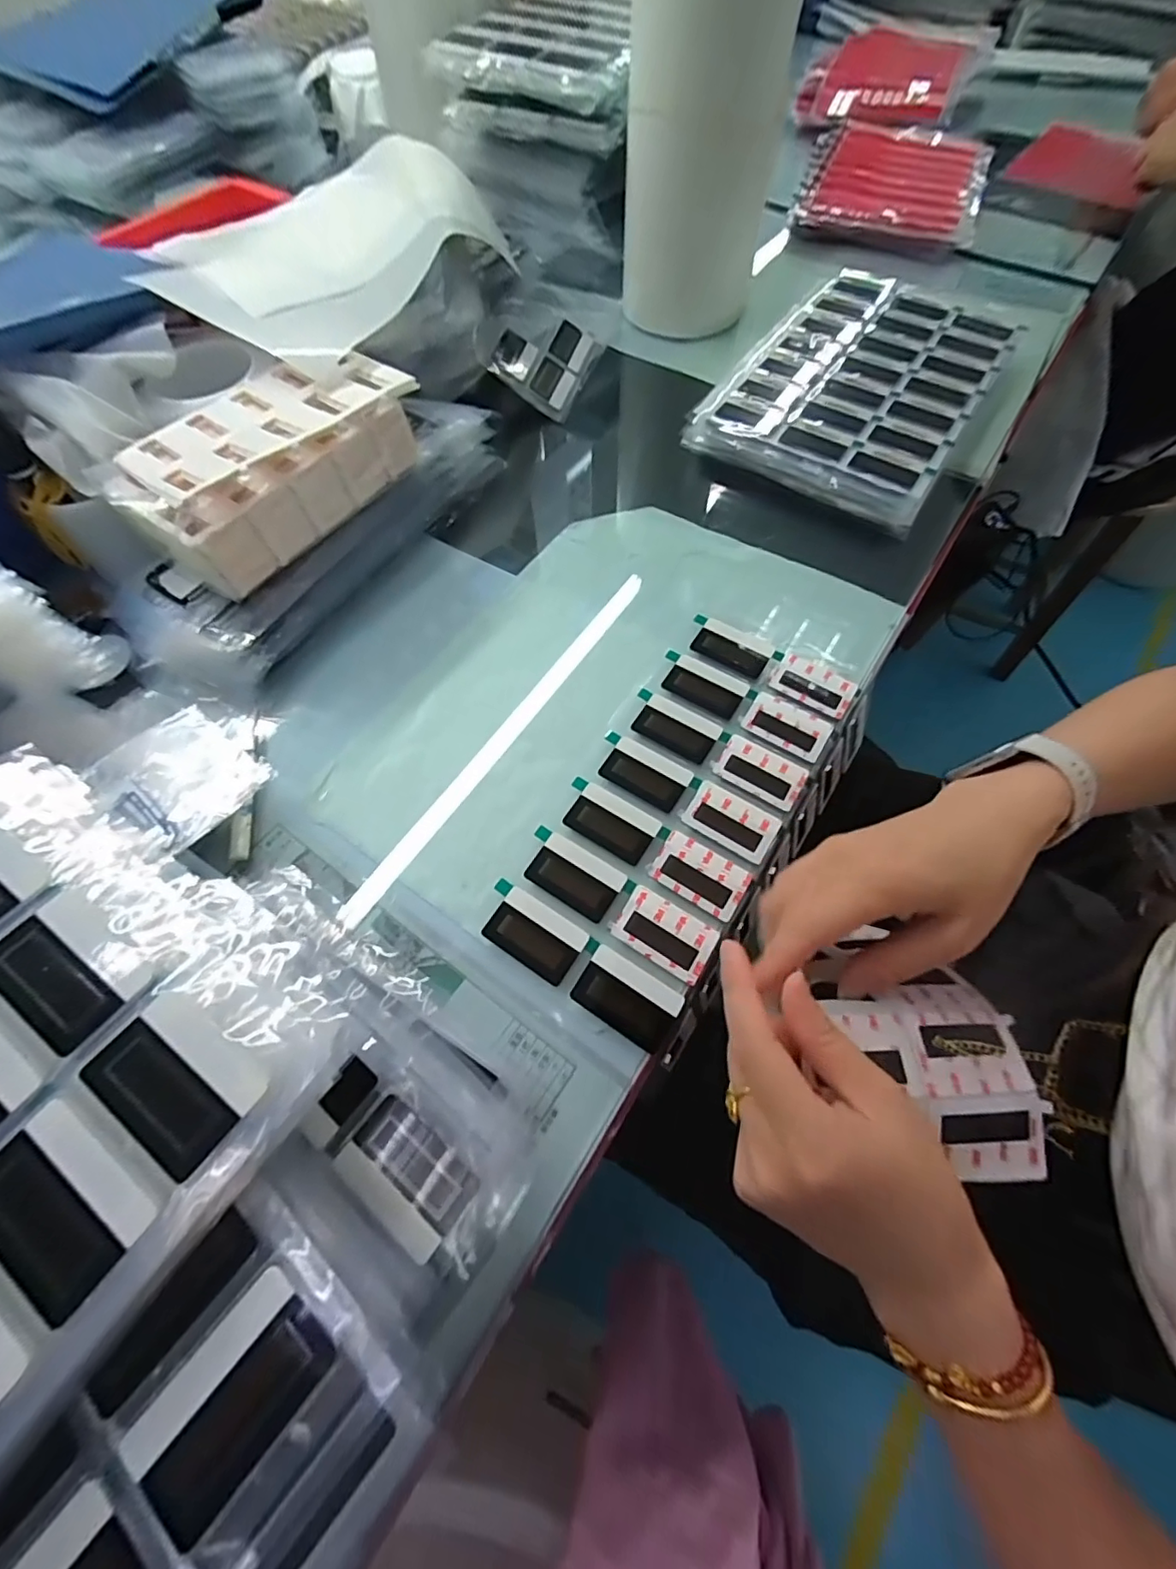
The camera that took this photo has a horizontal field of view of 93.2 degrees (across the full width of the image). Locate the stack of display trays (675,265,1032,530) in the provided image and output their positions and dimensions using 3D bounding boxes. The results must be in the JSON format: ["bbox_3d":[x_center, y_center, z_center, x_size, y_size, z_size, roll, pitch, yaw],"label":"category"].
[{"bbox_3d":[0.258,-0.378,0.523,0.207,0.033,0.327,30,68,14],"label":"stack of display trays"}]

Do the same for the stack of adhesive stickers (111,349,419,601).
[{"bbox_3d":[-0.224,-0.228,0.396,0.123,0.075,0.195,35,70,16],"label":"stack of adhesive stickers"}]

